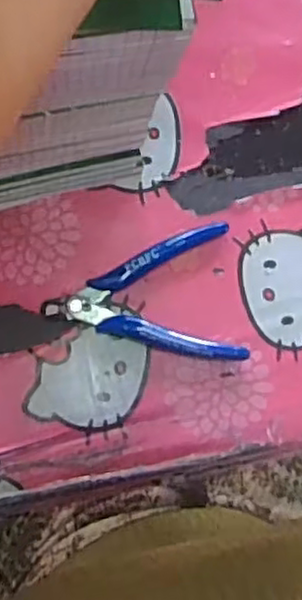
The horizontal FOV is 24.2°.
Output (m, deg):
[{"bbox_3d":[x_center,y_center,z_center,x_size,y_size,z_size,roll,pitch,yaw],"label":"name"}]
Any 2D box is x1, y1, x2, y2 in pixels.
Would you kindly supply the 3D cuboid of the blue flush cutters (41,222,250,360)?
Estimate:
[{"bbox_3d":[-0.005,0.000,0.441,0.118,0.015,0.086,-7,80,-9],"label":"blue flush cutters"}]

